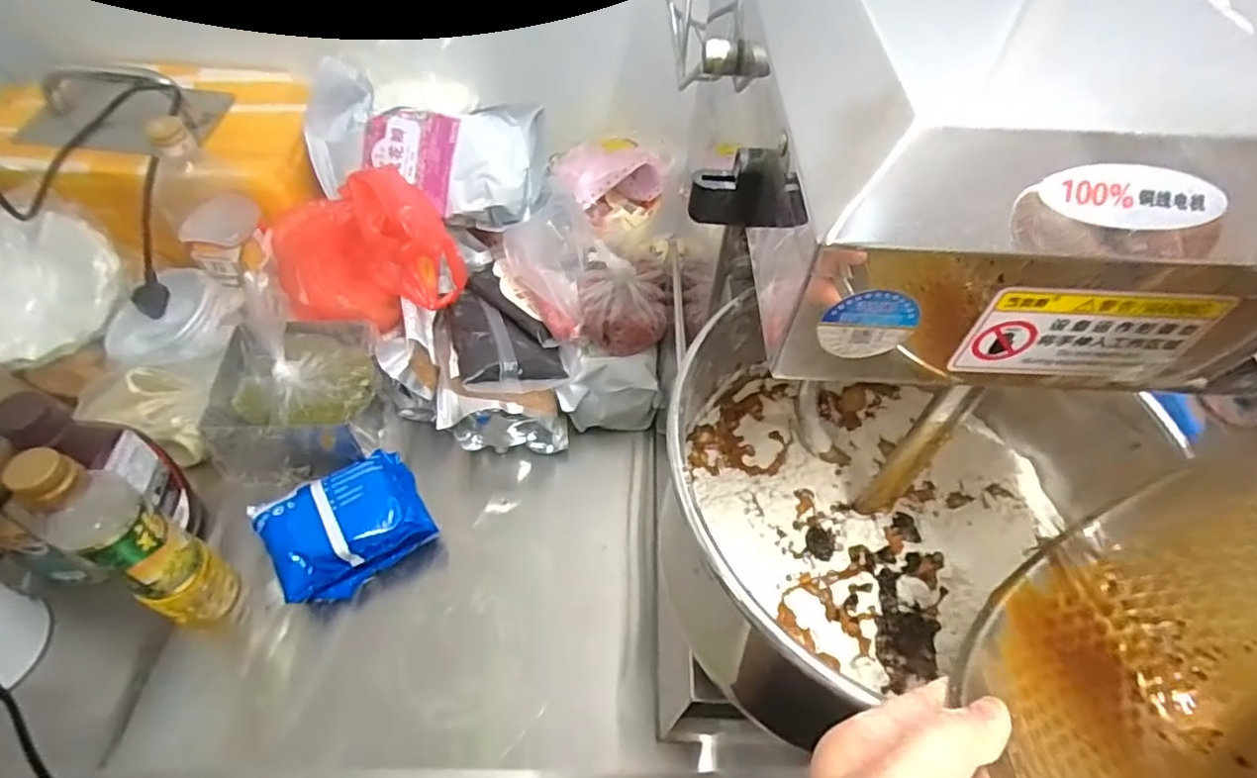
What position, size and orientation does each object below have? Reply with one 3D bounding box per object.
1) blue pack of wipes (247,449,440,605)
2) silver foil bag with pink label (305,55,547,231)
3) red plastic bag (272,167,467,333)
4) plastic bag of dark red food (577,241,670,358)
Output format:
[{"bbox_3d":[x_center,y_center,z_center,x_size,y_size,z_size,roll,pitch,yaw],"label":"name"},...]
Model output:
[{"bbox_3d":[-0.261,0.127,0.598,0.138,0.050,0.107,-26,59,-21],"label":"blue pack of wipes"},{"bbox_3d":[-0.230,-0.273,0.740,0.262,0.156,0.080,5,9,-9],"label":"silver foil bag with pink label"},{"bbox_3d":[-0.281,-0.154,0.674,0.169,0.129,0.157,-22,57,-18],"label":"red plastic bag"},{"bbox_3d":[-0.005,-0.096,0.706,0.093,0.057,0.124,0,53,-3],"label":"plastic bag of dark red food"}]

